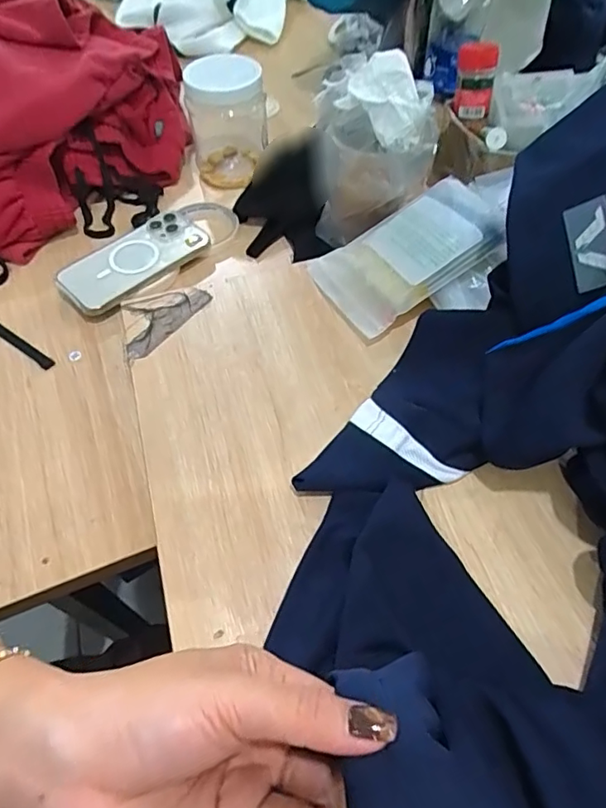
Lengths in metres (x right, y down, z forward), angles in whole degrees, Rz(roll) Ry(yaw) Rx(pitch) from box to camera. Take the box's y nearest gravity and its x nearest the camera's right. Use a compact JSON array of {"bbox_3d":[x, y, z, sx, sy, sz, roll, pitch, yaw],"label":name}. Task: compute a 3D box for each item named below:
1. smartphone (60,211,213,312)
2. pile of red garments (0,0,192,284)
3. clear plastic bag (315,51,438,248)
[{"bbox_3d":[-0.185,-0.161,0.590,0.079,0.012,0.158,39,66,16],"label":"smartphone"},{"bbox_3d":[-0.375,-0.345,0.644,0.421,0.164,0.357,3,56,3],"label":"pile of red garments"},{"bbox_3d":[0.066,-0.231,0.511,0.112,0.168,0.068,8,57,6],"label":"clear plastic bag"}]

